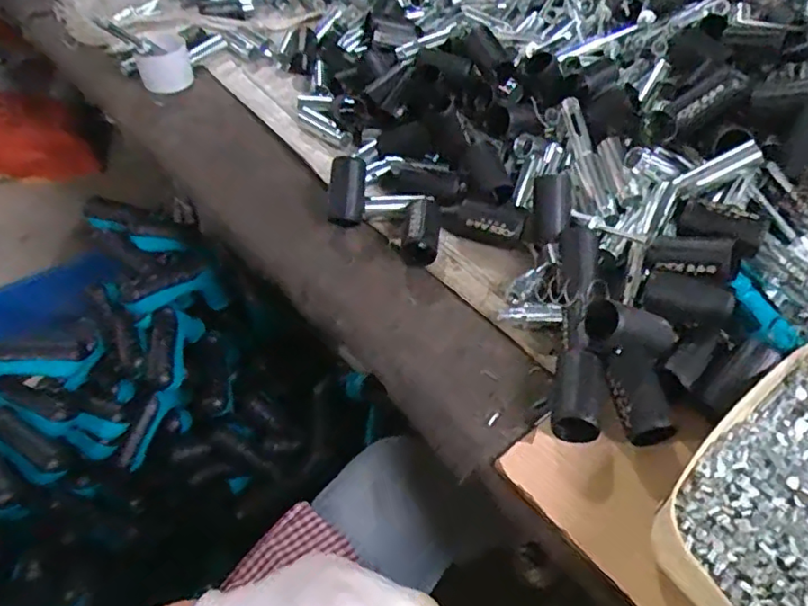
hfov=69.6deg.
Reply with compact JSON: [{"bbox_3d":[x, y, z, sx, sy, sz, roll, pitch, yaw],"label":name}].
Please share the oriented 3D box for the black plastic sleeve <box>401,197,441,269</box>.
[{"bbox_3d":[0.017,-0.070,0.548,0.034,0.033,0.070,4,49,3],"label":"black plastic sleeve"}]

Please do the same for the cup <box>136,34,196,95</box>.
[{"bbox_3d":[-0.307,-0.307,0.748,0.064,0.055,0.065,-15,51,-14],"label":"cup"}]

